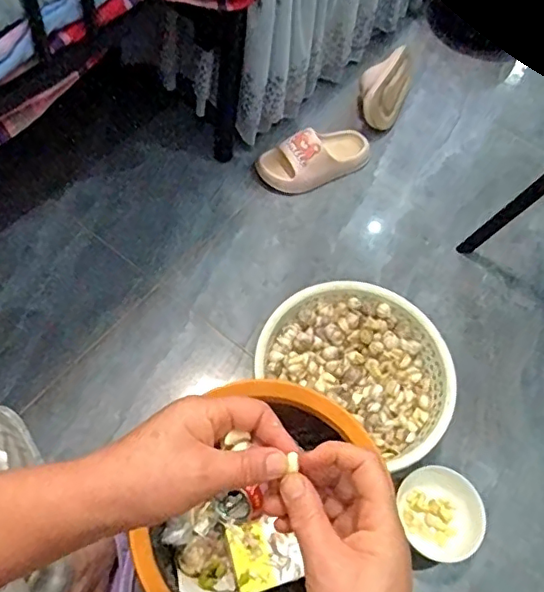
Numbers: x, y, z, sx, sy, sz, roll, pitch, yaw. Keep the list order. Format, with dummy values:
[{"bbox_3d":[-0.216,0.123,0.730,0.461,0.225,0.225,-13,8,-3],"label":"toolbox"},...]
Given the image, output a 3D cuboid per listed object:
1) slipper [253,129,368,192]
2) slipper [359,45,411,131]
[{"bbox_3d":[0.090,-0.273,1.101,0.234,0.074,0.095,-20,64,-14],"label":"slipper"},{"bbox_3d":[0.241,-0.448,1.198,0.098,0.092,0.221,19,61,7],"label":"slipper"}]

